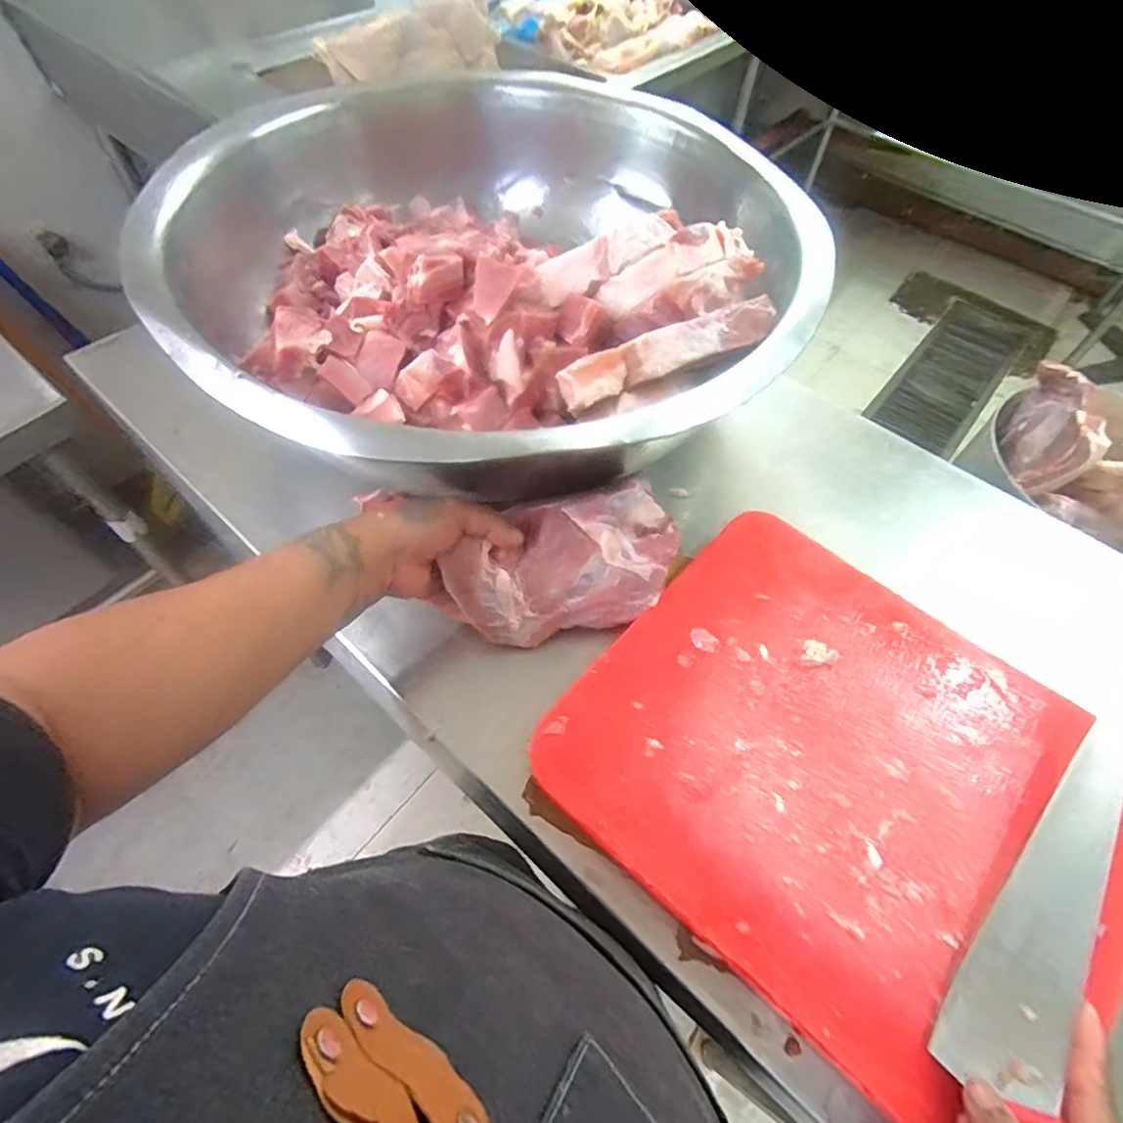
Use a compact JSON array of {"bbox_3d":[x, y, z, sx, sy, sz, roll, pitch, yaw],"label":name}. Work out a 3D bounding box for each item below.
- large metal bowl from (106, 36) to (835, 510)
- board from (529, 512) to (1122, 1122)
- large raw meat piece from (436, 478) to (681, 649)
[{"bbox_3d":[-0.059,-0.305,0.619,0.608,0.151,0.605,1,58,-2],"label":"large metal bowl"},{"bbox_3d":[0.217,0.151,0.439,0.382,0.026,0.330,39,64,20],"label":"board"},{"bbox_3d":[0.005,0.002,0.500,0.197,0.089,0.089,-9,59,-8],"label":"large raw meat piece"}]

